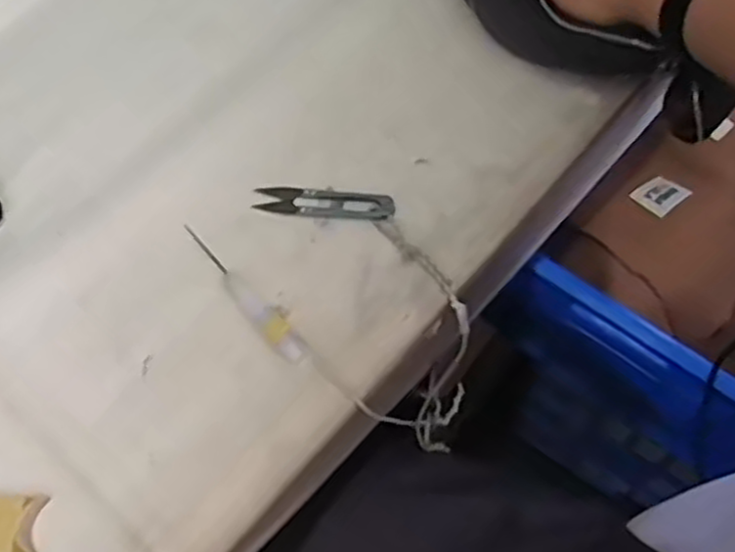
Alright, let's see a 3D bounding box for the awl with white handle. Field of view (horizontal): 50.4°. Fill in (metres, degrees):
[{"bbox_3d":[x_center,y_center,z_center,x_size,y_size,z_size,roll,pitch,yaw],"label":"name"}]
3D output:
[{"bbox_3d":[-0.087,0.008,0.539,0.018,0.011,0.138,-36,65,-16],"label":"awl with white handle"}]

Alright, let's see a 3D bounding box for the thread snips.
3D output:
[{"bbox_3d":[-0.032,-0.053,0.573,0.103,0.011,0.023,9,61,8],"label":"thread snips"}]

